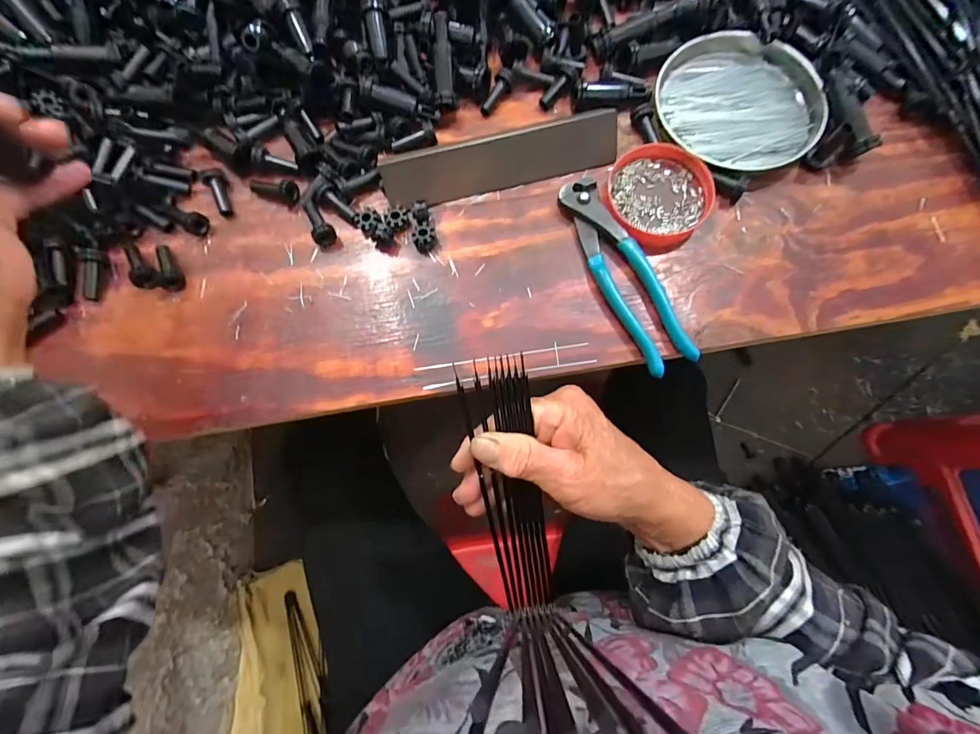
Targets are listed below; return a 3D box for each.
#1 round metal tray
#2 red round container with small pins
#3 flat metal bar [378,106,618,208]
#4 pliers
[{"bbox_3d":[0.212,-0.227,0.364,0.132,0.021,0.128,-1,74,3],"label":"round metal tray"},{"bbox_3d":[0.135,-0.139,0.343,0.082,0.015,0.080,0,80,-1],"label":"red round container with small pins"},{"bbox_3d":[0.009,-0.169,0.350,0.190,0.014,0.042,-15,108,-4],"label":"flat metal bar"},{"bbox_3d":[0.101,-0.073,0.325,0.040,0.019,0.163,-24,74,-4],"label":"pliers"}]

